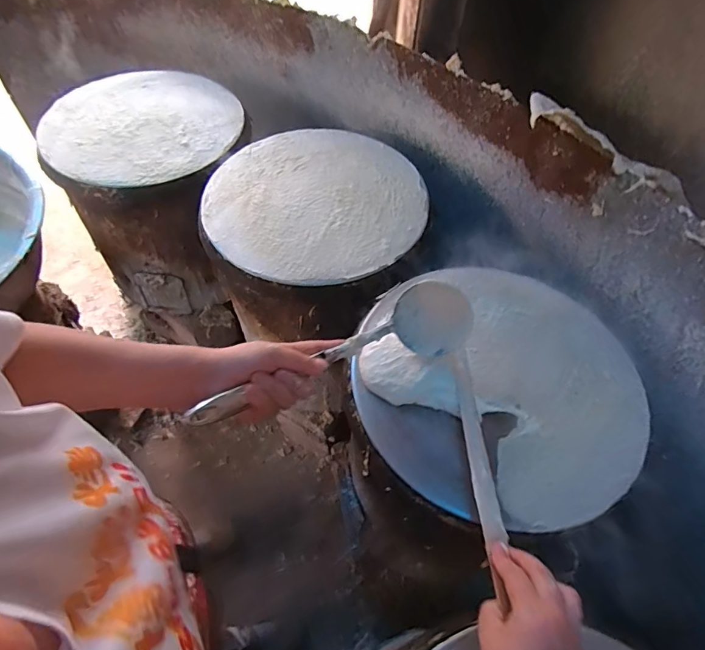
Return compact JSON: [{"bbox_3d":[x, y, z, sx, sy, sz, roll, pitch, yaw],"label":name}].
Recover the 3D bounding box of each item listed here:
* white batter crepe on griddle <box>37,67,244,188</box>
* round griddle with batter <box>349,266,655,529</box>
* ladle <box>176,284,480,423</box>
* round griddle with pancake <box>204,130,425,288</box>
[{"bbox_3d":[-0.404,-0.393,0.854,0.348,0.022,0.349,-27,62,-17],"label":"white batter crepe on griddle"},{"bbox_3d":[0.189,0.062,0.563,0.347,0.035,0.354,1,58,-1],"label":"round griddle with batter"},{"bbox_3d":[-0.003,0.035,0.476,0.336,0.077,0.080,-19,59,-30],"label":"ladle"},{"bbox_3d":[-0.060,-0.214,0.735,0.347,0.013,0.349,1,58,-1],"label":"round griddle with pancake"}]

